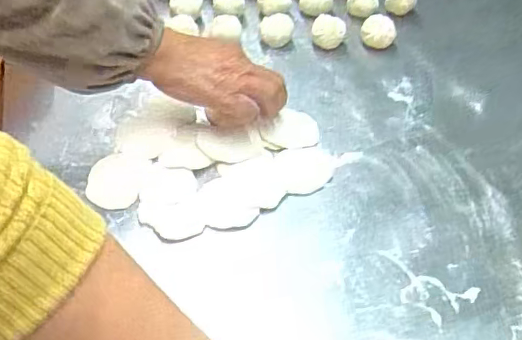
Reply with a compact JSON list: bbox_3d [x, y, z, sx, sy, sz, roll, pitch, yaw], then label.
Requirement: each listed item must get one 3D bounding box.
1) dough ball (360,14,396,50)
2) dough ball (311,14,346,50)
[{"bbox_3d":[0.141,-0.164,0.677,0.041,0.032,0.034,17,52,8],"label":"dough ball"},{"bbox_3d":[0.081,-0.164,0.672,0.039,0.032,0.032,13,51,5],"label":"dough ball"}]

